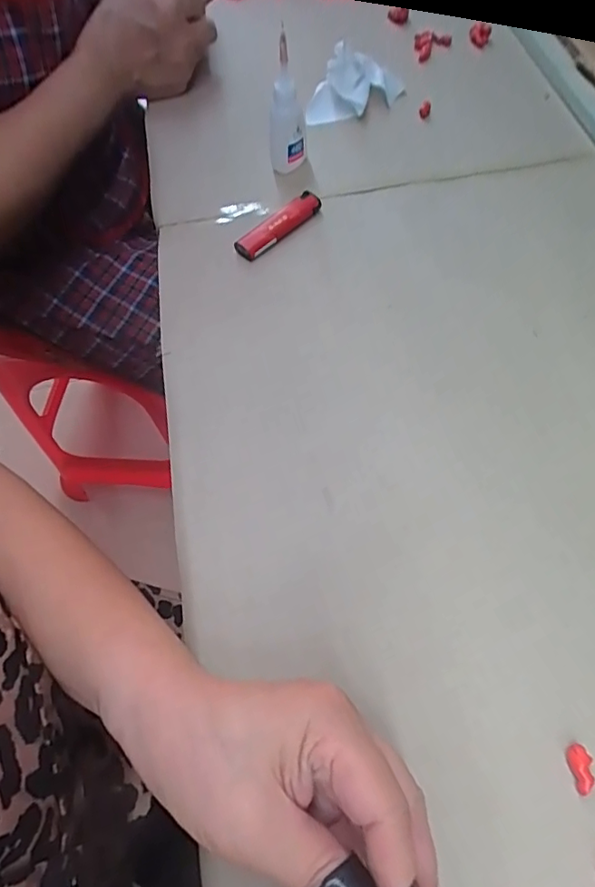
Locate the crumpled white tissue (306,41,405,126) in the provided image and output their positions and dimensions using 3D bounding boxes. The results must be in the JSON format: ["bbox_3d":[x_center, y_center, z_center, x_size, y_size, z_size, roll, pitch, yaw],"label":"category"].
[{"bbox_3d":[0.050,-0.311,0.448,0.087,0.045,0.035,-29,65,-12],"label":"crumpled white tissue"}]

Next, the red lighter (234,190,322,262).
[{"bbox_3d":[-0.014,-0.165,0.388,0.076,0.012,0.017,-39,65,-19],"label":"red lighter"}]

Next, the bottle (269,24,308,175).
[{"bbox_3d":[-0.008,-0.250,0.391,0.023,0.088,0.028,9,63,7],"label":"bottle"}]

